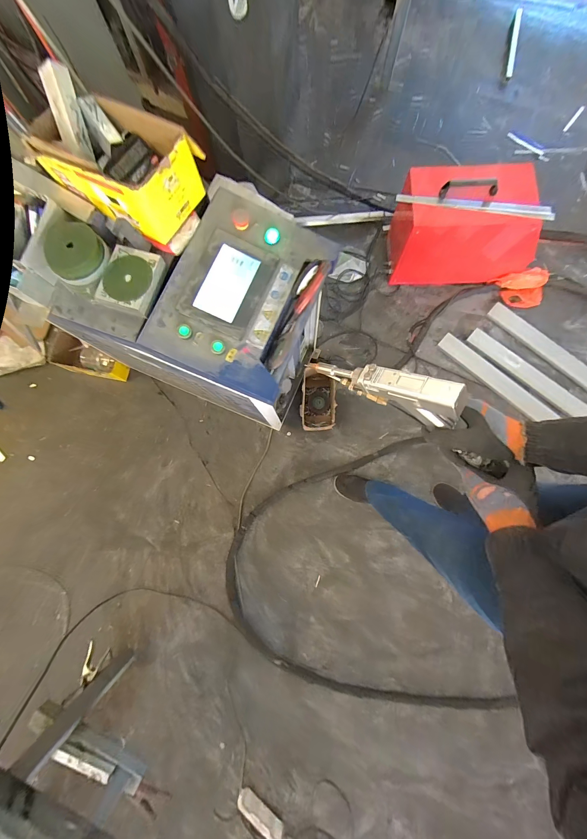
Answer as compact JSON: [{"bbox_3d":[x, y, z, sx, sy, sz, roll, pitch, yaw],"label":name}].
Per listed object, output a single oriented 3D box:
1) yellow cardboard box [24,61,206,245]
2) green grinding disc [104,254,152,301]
[{"bbox_3d":[-0.348,-0.524,0.594,0.305,0.136,0.187,29,83,6],"label":"yellow cardboard box"},{"bbox_3d":[-0.338,-0.288,0.606,0.095,0.012,0.096,0,81,2],"label":"green grinding disc"}]

